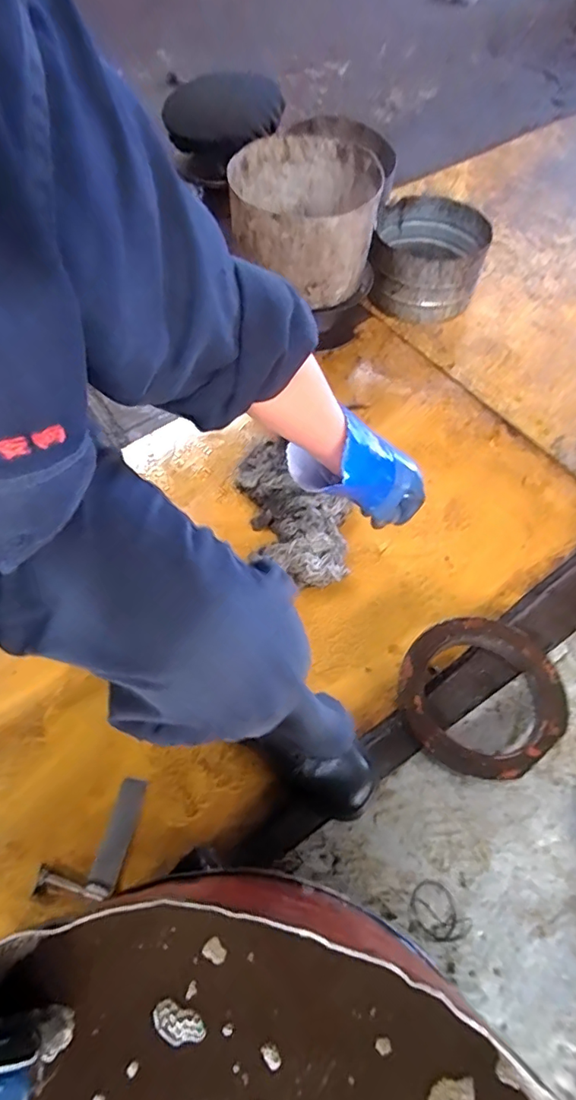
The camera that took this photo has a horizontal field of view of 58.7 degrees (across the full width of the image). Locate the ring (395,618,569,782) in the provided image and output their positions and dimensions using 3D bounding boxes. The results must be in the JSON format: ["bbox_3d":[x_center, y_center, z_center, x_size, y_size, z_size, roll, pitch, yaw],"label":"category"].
[{"bbox_3d":[0.263,0.198,0.708,0.214,0.034,0.207,1,62,-2],"label":"ring"}]

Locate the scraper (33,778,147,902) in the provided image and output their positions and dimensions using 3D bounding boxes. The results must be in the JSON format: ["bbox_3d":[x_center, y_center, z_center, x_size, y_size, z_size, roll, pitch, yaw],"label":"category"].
[{"bbox_3d":[-0.255,0.371,0.673,0.094,0.013,0.139,12,62,4],"label":"scraper"}]

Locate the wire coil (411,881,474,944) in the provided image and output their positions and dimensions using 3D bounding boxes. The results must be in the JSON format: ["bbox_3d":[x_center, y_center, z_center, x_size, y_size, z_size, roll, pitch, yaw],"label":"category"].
[{"bbox_3d":[0.178,0.432,0.608,0.053,0.006,0.065,-35,58,-21],"label":"wire coil"}]

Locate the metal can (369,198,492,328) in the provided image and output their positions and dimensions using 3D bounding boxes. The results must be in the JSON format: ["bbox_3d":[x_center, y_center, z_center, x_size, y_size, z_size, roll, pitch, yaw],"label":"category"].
[{"bbox_3d":[0.315,-0.655,1.163,0.239,0.137,0.262,1,62,-2],"label":"metal can"}]

